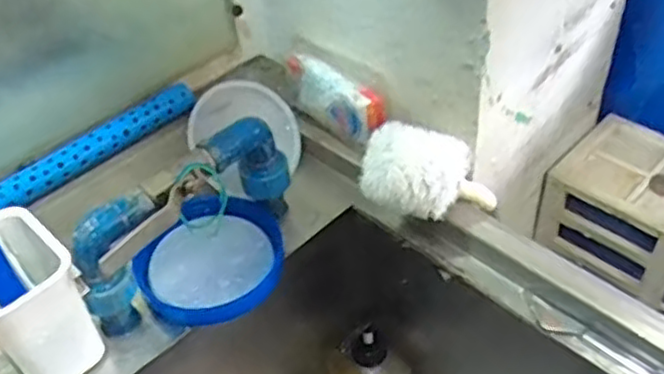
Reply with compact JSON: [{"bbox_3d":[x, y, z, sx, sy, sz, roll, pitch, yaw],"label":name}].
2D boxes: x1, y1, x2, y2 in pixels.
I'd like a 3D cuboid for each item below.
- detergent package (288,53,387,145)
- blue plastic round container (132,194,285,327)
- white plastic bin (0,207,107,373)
[{"bbox_3d":[0.004,-0.085,0.645,0.024,0.054,0.110,-36,52,-28],"label":"detergent package"},{"bbox_3d":[-0.099,0.055,0.573,0.121,0.050,0.095,-26,48,-20],"label":"blue plastic round container"},{"bbox_3d":[-0.221,0.087,0.505,0.081,0.113,0.072,33,56,33],"label":"white plastic bin"}]

